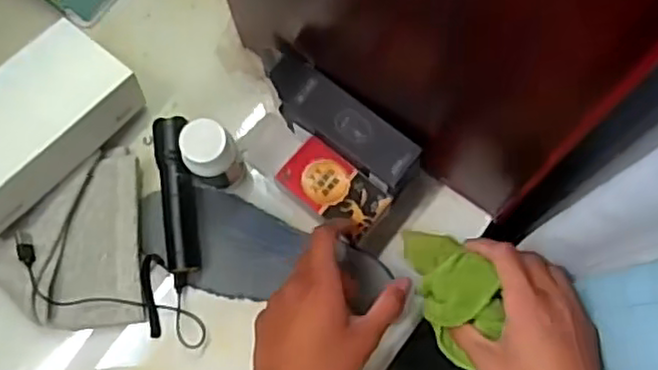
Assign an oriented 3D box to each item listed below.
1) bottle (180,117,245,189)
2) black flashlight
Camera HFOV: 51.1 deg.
[{"bbox_3d":[-0.102,-0.026,0.597,0.042,0.066,0.042,0,75,2],"label":"bottle"},{"bbox_3d":[-0.136,0.010,0.626,0.030,0.032,0.139,-8,75,0],"label":"black flashlight"}]

